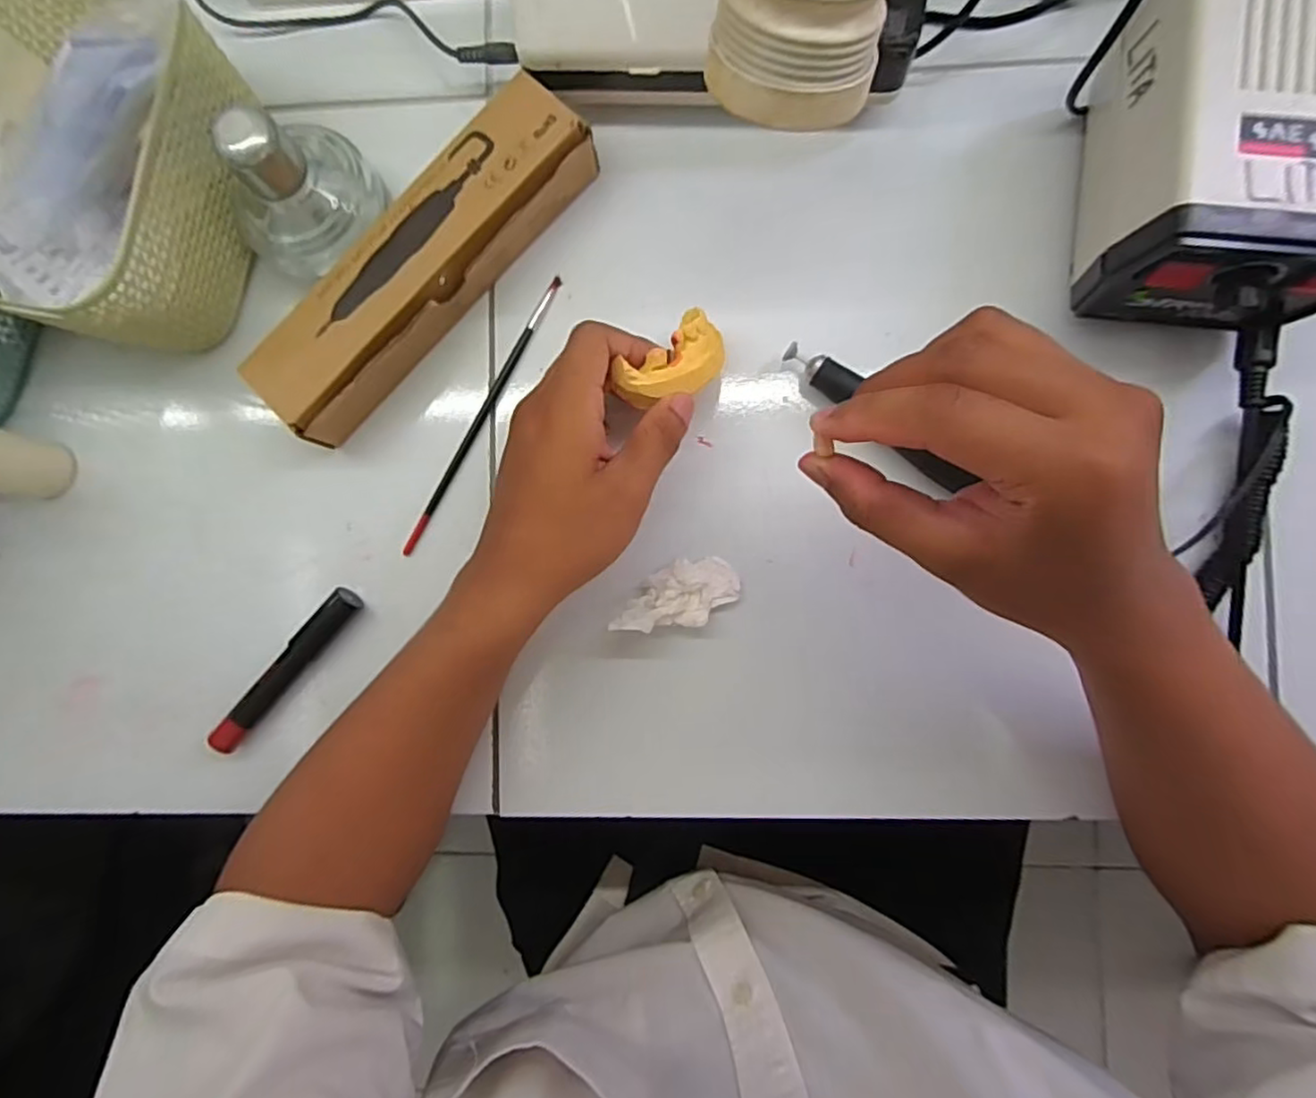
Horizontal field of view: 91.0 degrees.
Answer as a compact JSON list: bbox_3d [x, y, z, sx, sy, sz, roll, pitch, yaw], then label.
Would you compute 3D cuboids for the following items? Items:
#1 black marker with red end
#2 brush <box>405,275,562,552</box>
[{"bbox_3d":[-0.204,0.066,0.355,0.014,0.015,0.110,42,91,4],"label":"black marker with red end"},{"bbox_3d":[-0.098,-0.074,0.359,0.007,0.007,0.172,29,92,2],"label":"brush"}]

